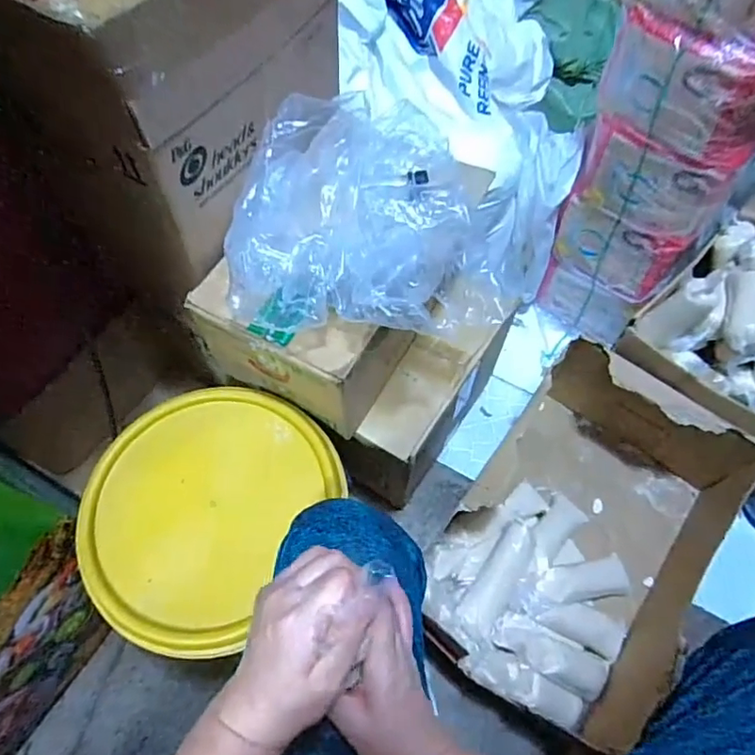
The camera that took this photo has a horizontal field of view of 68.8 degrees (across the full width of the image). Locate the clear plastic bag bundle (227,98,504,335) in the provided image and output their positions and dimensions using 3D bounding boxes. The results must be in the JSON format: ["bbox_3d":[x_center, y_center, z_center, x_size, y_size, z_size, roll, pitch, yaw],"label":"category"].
[{"bbox_3d":[-0.015,-0.175,0.578,0.264,0.105,0.232,-3,63,-1],"label":"clear plastic bag bundle"}]

